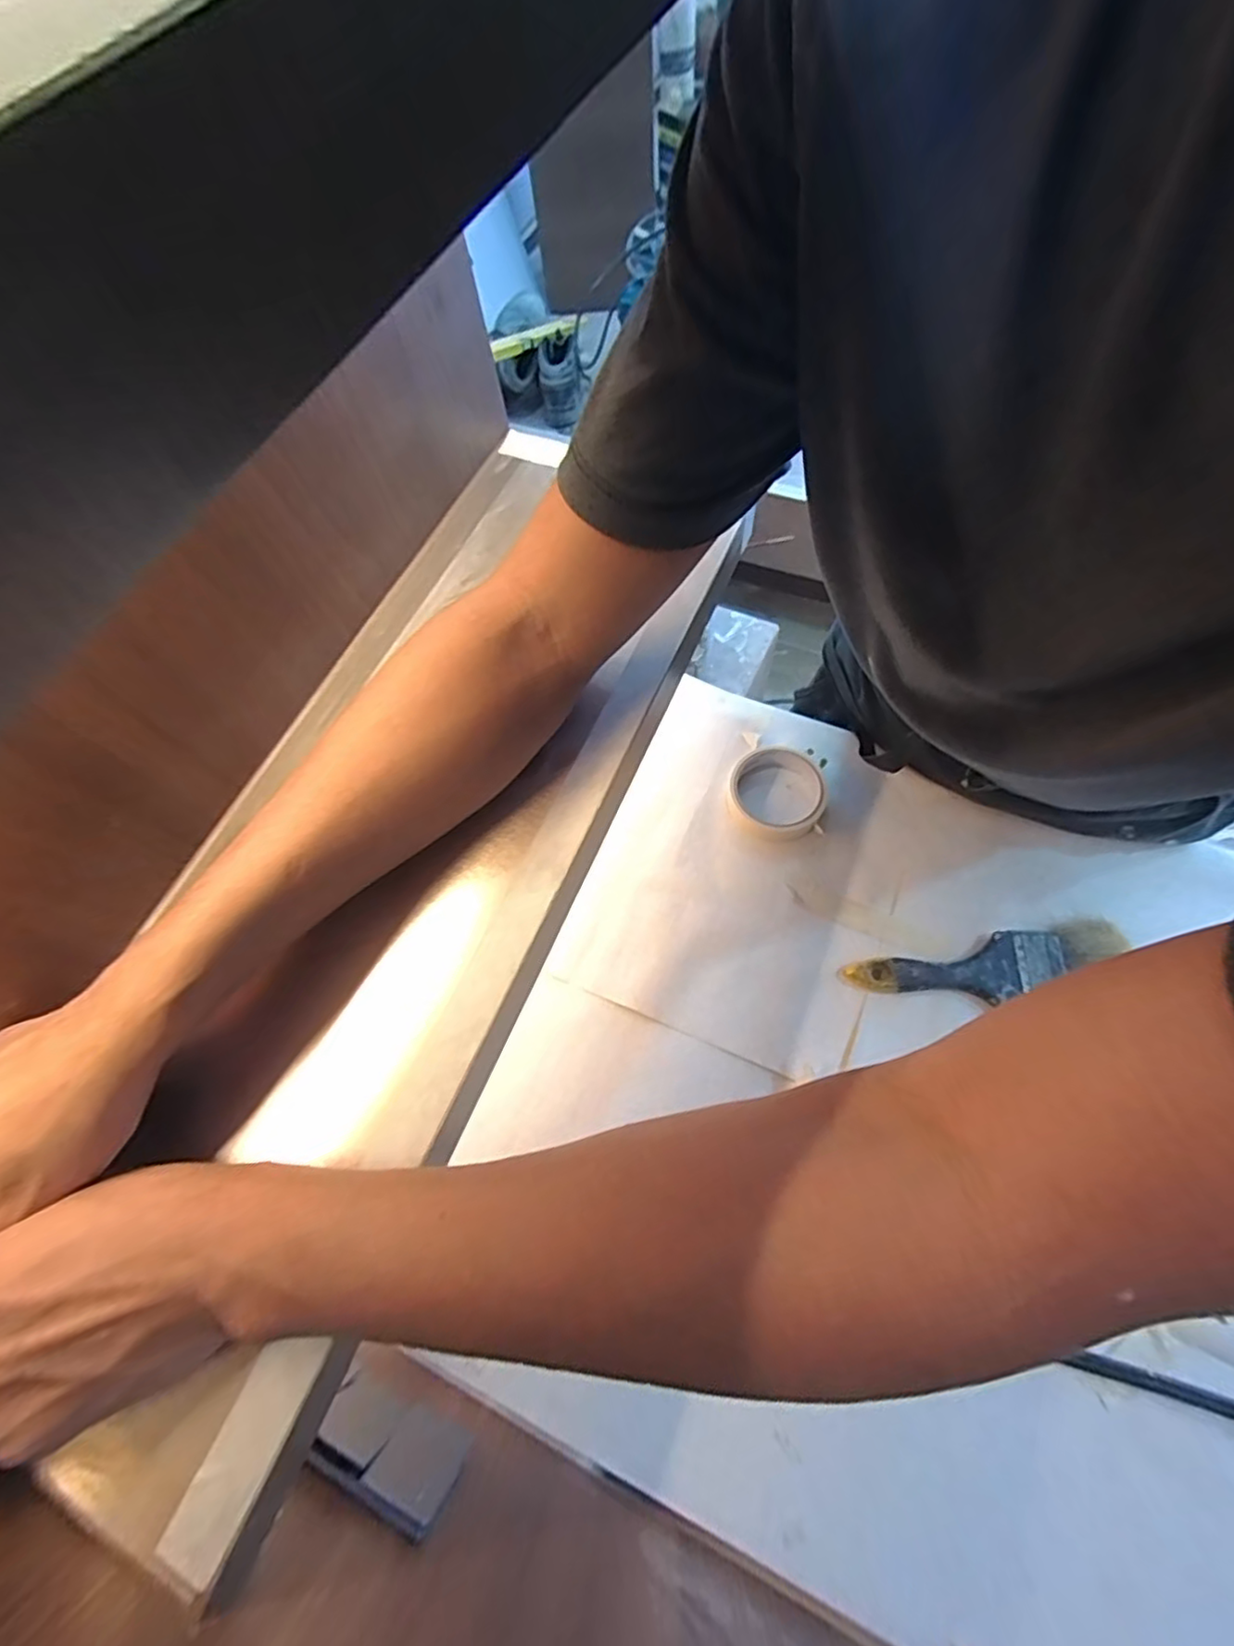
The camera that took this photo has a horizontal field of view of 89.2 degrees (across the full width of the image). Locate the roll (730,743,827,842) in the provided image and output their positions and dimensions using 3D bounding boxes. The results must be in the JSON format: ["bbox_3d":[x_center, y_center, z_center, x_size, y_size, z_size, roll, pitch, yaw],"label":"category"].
[{"bbox_3d":[0.157,-0.036,0.612,0.090,0.020,0.105,6,66,6],"label":"roll"}]

